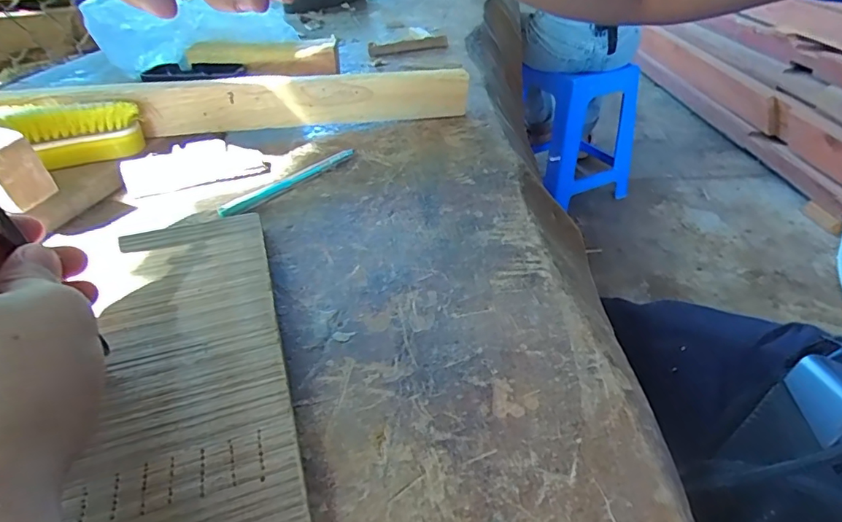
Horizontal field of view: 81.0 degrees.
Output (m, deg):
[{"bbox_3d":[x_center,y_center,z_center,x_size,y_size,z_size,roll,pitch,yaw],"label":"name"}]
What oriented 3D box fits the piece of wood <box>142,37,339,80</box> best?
[{"bbox_3d":[-0.214,-0.250,0.606,0.221,0.042,0.052,-7,37,-6],"label":"piece of wood"}]

